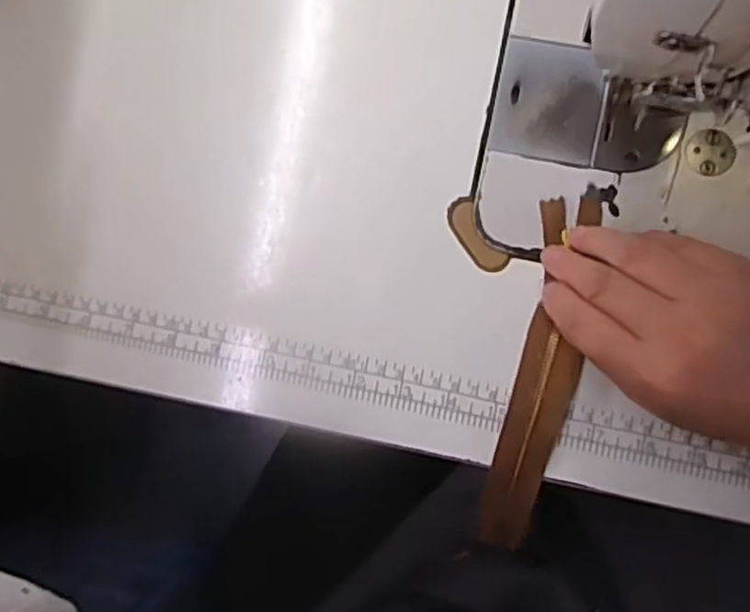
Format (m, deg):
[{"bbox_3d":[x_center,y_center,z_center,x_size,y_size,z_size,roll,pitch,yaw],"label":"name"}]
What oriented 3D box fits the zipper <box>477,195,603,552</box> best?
[{"bbox_3d":[0.086,0.036,0.353,0.032,0.030,0.186,12,92,6],"label":"zipper"}]

